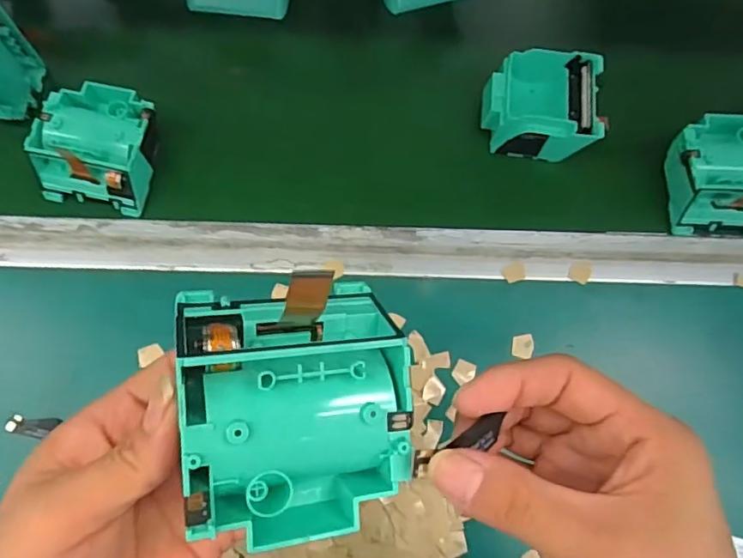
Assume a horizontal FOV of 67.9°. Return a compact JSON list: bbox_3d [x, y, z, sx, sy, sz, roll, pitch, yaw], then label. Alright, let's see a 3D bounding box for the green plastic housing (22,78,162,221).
[{"bbox_3d":[-0.194,-0.095,0.392,0.074,0.037,0.080,10,73,2],"label":"green plastic housing"}]

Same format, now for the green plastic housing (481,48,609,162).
[{"bbox_3d":[0.128,-0.134,0.418,0.082,0.039,0.081,5,73,1],"label":"green plastic housing"}]

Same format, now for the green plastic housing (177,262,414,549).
[{"bbox_3d":[-0.029,0.044,0.193,0.079,0.052,0.081,0,97,-22],"label":"green plastic housing"}]

